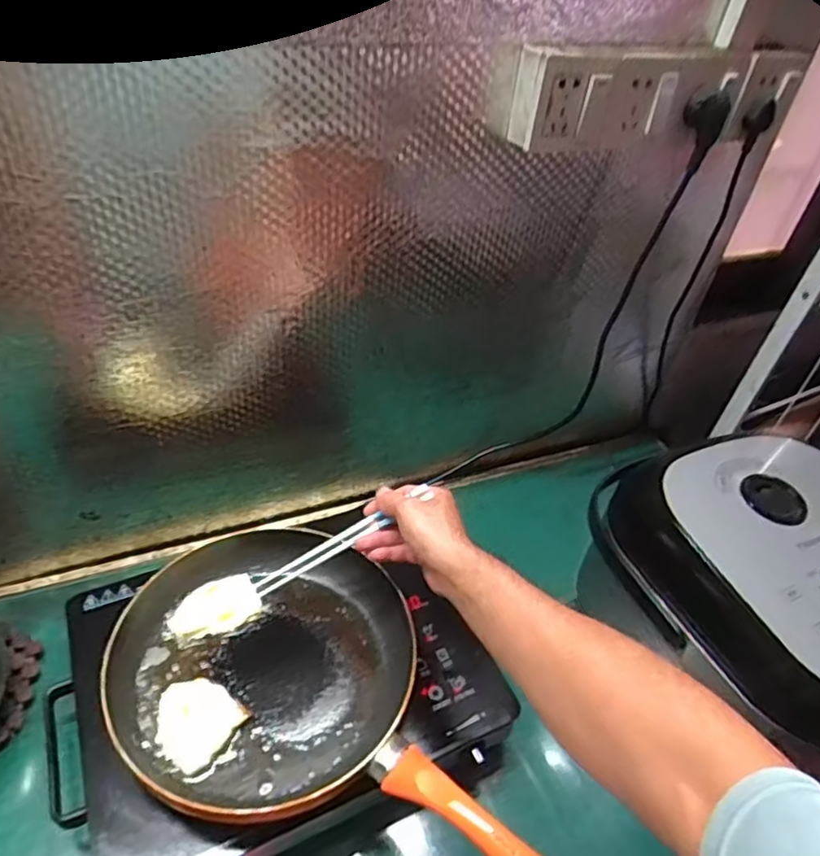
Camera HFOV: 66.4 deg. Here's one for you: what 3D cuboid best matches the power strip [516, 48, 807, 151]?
[{"bbox_3d":[0.269,-0.348,0.655,0.344,0.084,0.058,-14,46,-23],"label":"power strip"}]

